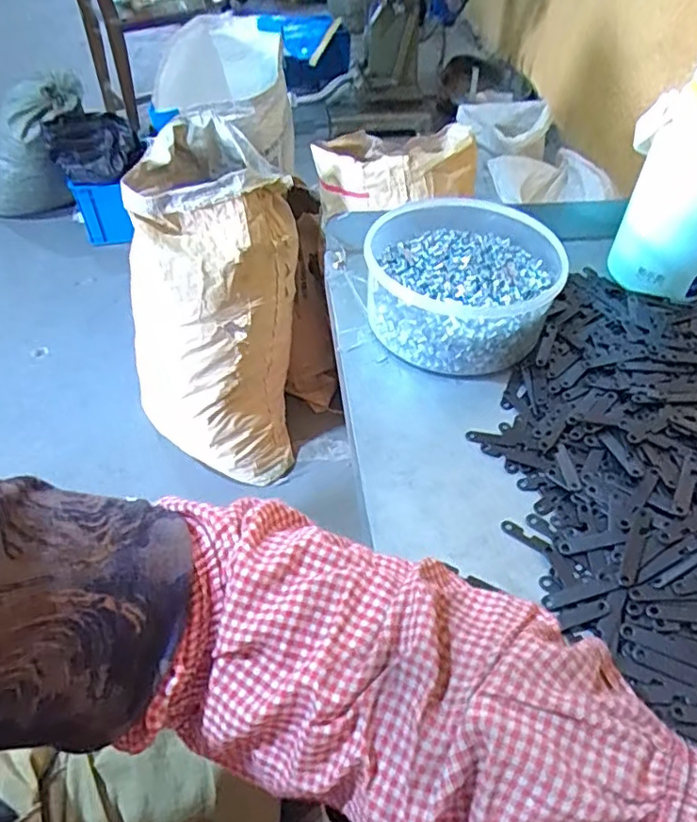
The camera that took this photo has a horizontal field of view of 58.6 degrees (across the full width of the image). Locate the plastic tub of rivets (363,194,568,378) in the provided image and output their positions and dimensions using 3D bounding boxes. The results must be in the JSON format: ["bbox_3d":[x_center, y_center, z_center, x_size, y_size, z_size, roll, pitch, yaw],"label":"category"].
[{"bbox_3d":[0.088,-0.106,0.502,0.143,0.068,0.157,0,48,0],"label":"plastic tub of rivets"}]

